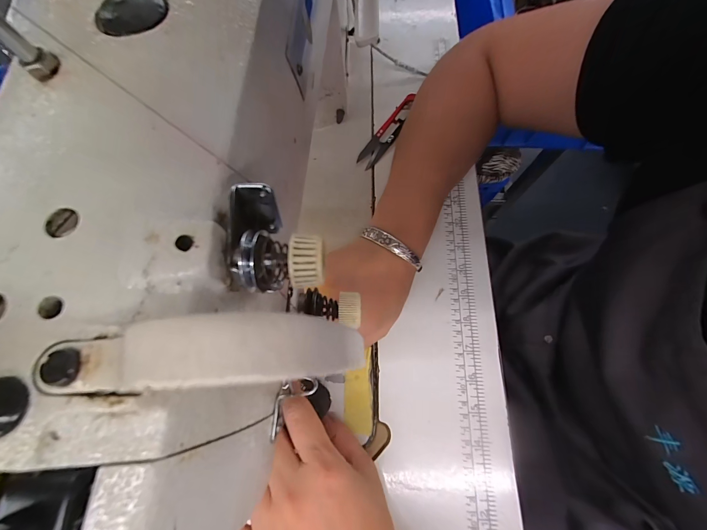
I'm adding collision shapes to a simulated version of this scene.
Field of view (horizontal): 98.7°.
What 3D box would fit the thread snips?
[{"bbox_3d":[0.039,-0.151,0.344,0.024,0.019,0.101,28,75,10],"label":"thread snips"}]

